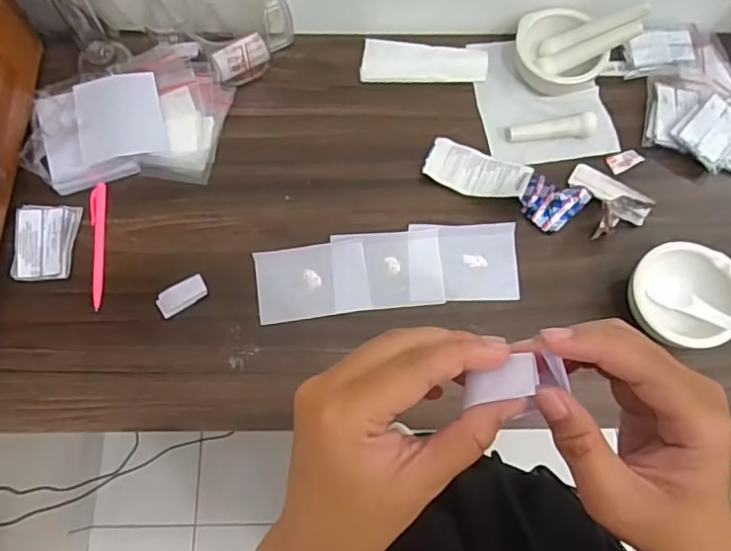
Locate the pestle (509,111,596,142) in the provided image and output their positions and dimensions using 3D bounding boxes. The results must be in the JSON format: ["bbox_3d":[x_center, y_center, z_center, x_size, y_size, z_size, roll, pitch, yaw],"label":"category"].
[{"bbox_3d":[0.204,-0.157,0.600,0.090,0.019,0.024,-8,72,-4],"label":"pestle"}]

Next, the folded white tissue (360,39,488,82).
[{"bbox_3d":[0.066,-0.241,0.632,0.139,0.009,0.052,7,76,5],"label":"folded white tissue"}]

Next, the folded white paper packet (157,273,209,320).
[{"bbox_3d":[-0.180,0.020,0.545,0.049,0.010,0.024,-28,75,-10],"label":"folded white paper packet"}]

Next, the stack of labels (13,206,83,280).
[{"bbox_3d":[-0.319,-0.033,0.555,0.056,0.012,0.078,-3,72,-3],"label":"stack of labels"}]

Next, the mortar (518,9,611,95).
[{"bbox_3d":[0.212,-0.247,0.617,0.090,0.044,0.078,-1,72,-2],"label":"mortar"}]

